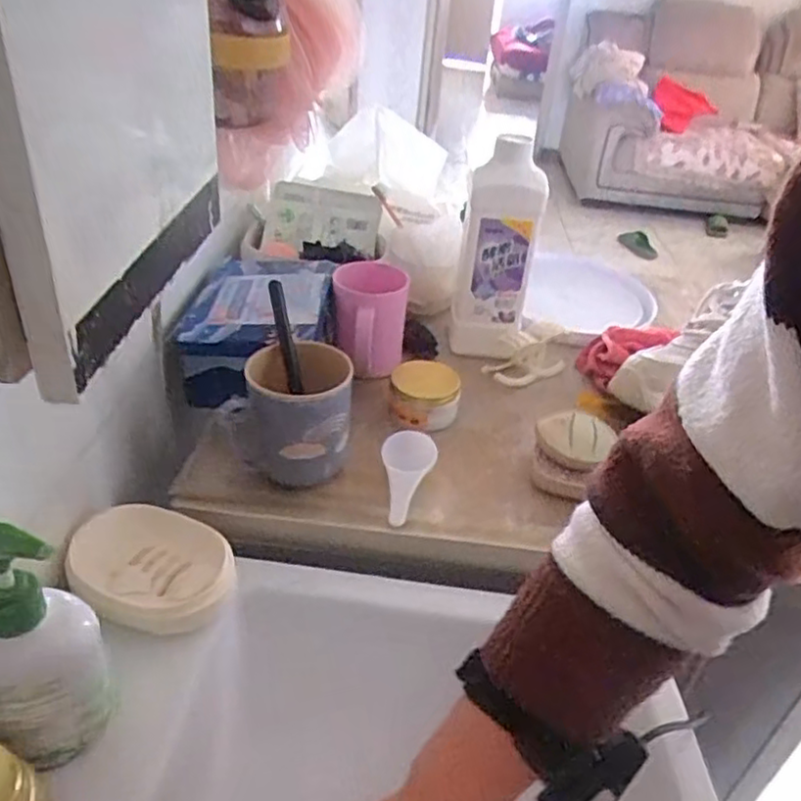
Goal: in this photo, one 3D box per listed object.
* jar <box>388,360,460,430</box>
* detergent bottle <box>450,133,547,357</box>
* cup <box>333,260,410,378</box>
[{"bbox_3d":[0.024,-0.008,0.707,0.067,0.045,0.067,4,33,-3],"label":"jar"},{"bbox_3d":[0.103,-0.164,0.769,0.079,0.241,0.079,9,33,3],"label":"detergent bottle"},{"bbox_3d":[-0.033,-0.083,0.734,0.077,0.103,0.070,3,33,-5],"label":"cup"}]

